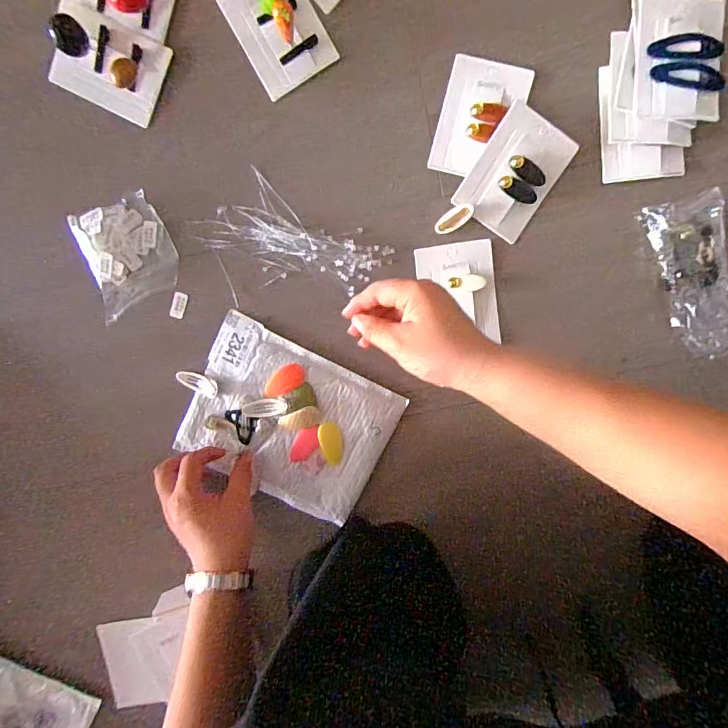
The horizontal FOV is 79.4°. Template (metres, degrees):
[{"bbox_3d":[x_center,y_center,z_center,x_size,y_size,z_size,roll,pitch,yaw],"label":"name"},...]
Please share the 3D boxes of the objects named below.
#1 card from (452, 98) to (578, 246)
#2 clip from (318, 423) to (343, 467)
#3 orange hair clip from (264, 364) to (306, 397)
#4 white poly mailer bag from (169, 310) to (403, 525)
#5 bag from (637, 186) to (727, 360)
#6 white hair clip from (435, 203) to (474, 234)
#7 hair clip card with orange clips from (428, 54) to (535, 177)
[{"bbox_3d":[0.140,-0.177,0.406,0.072,0.014,0.104,33,97,-1],"label":"card"},{"bbox_3d":[-0.033,0.081,0.441,0.023,0.004,0.044,-8,96,4],"label":"clip"},{"bbox_3d":[-0.080,0.017,0.437,0.046,0.004,0.024,-32,94,6],"label":"orange hair clip"},{"bbox_3d":[-0.081,0.058,0.446,0.200,0.016,0.151,27,97,0],"label":"white poly mailer bag"},{"bbox_3d":[0.305,-0.080,0.404,0.058,0.035,0.143,-17,95,5],"label":"bag"},{"bbox_3d":[0.085,-0.137,0.414,0.038,0.005,0.018,-28,95,25],"label":"white hair clip"},{"bbox_3d":[0.107,-0.227,0.407,0.072,0.009,0.104,15,97,1],"label":"hair clip card with orange clips"}]

